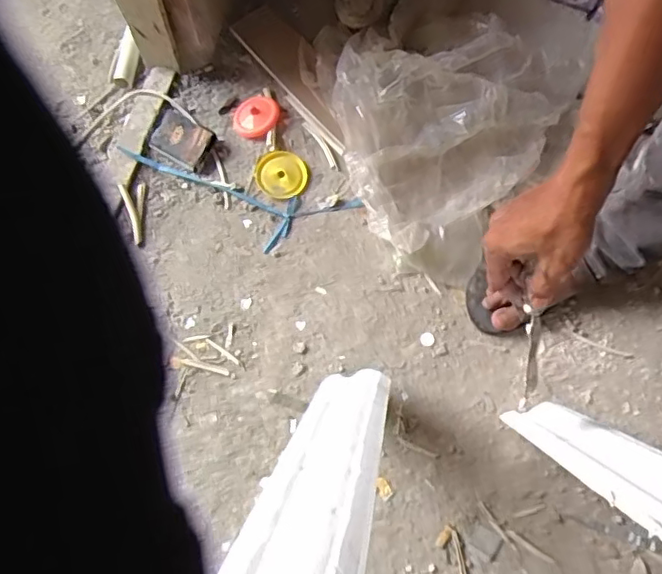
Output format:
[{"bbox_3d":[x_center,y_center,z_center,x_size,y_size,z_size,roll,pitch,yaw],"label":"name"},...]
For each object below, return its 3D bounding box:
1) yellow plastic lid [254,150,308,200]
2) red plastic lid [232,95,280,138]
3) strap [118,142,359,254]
[{"bbox_3d":[-0.081,-0.182,0.939,0.079,0.009,0.082,0,70,1],"label":"yellow plastic lid"},{"bbox_3d":[-0.127,-0.286,0.966,0.079,0.019,0.079,-5,68,12],"label":"red plastic lid"},{"bbox_3d":[-0.158,-0.130,0.915,0.395,0.017,0.113,12,70,5],"label":"strap"}]

